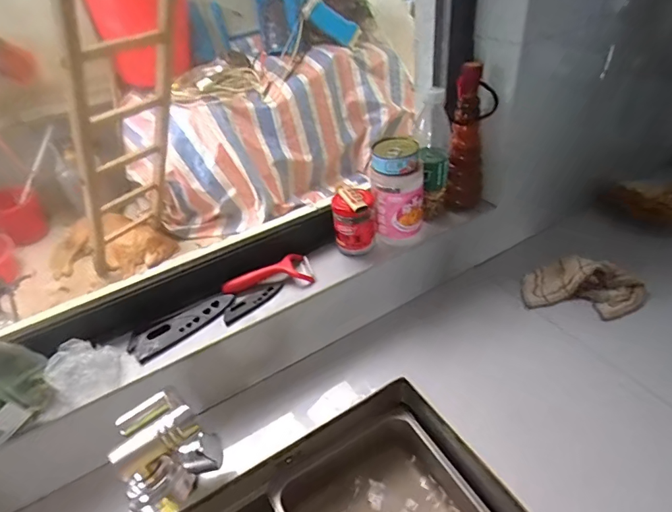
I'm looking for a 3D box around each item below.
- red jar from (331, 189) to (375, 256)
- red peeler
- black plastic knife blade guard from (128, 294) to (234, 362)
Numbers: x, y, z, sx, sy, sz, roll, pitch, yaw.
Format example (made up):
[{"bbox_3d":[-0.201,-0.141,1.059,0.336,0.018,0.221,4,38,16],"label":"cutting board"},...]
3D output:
[{"bbox_3d":[0.030,-0.053,0.708,0.065,0.088,0.060,-4,39,3],"label":"red jar"},{"bbox_3d":[-0.110,0.027,0.688,0.138,0.026,0.056,-13,39,-7],"label":"red peeler"},{"bbox_3d":[-0.221,0.099,0.634,0.155,0.010,0.055,-26,43,-22],"label":"black plastic knife blade guard"}]

